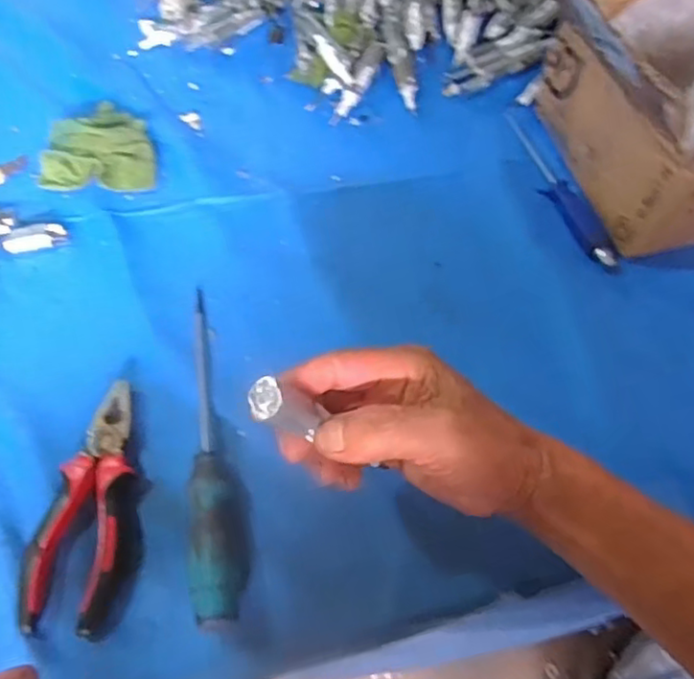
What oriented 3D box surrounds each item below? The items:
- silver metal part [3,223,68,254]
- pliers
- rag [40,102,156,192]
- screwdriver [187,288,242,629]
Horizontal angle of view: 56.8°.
[{"bbox_3d":[-0.257,-0.084,0.529,0.047,0.008,0.025,-13,60,-9],"label":"silver metal part"},{"bbox_3d":[-0.158,0.103,0.411,0.061,0.017,0.155,7,59,3],"label":"pliers"},{"bbox_3d":[-0.218,-0.172,0.566,0.096,0.034,0.076,2,59,0],"label":"rag"},{"bbox_3d":[-0.091,0.063,0.431,0.028,0.032,0.238,-7,59,-5],"label":"screwdriver"}]

